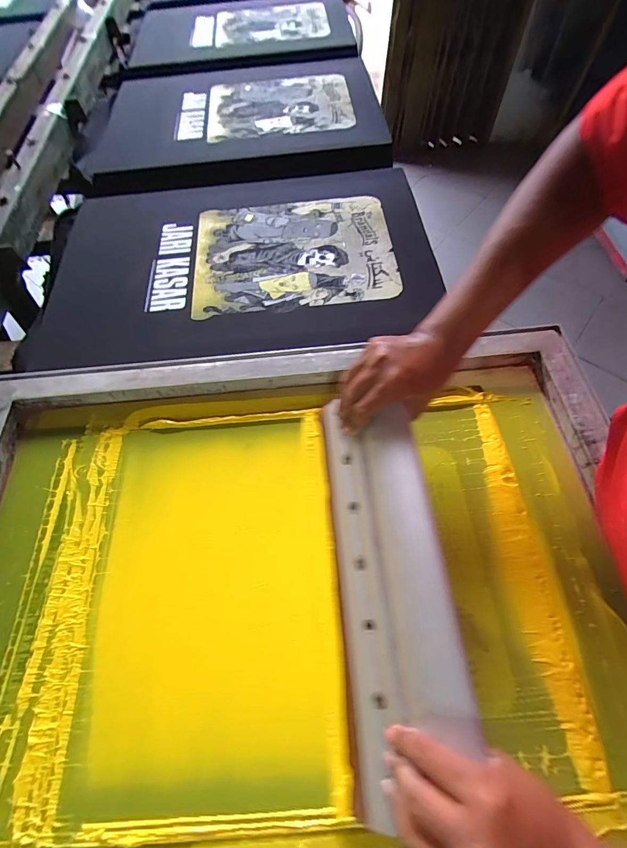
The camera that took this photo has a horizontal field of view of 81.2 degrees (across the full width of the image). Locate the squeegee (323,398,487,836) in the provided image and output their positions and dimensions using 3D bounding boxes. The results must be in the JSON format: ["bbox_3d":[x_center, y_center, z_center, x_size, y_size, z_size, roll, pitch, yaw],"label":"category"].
[{"bbox_3d":[0.059,0.120,0.314,0.108,0.018,0.319,-29,55,38],"label":"squeegee"}]

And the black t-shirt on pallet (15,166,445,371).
[{"bbox_3d":[-0.130,-0.261,0.595,0.634,0.041,0.414,-5,62,0],"label":"black t-shirt on pallet"}]

